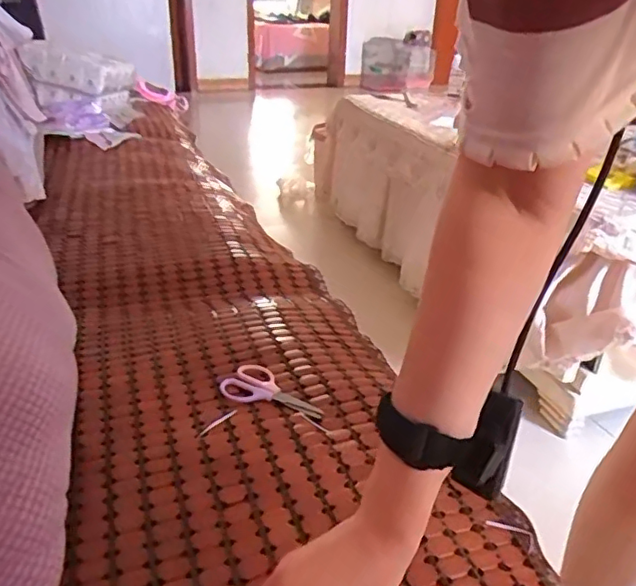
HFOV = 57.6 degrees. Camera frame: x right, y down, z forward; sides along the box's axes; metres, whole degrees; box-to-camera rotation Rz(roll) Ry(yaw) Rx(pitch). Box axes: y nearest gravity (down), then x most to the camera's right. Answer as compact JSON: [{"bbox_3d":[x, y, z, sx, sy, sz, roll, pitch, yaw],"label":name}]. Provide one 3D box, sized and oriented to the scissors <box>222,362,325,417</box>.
[{"bbox_3d":[-0.056,0.109,0.616,0.060,0.004,0.119,-20,33,-35],"label":"scissors"}]

